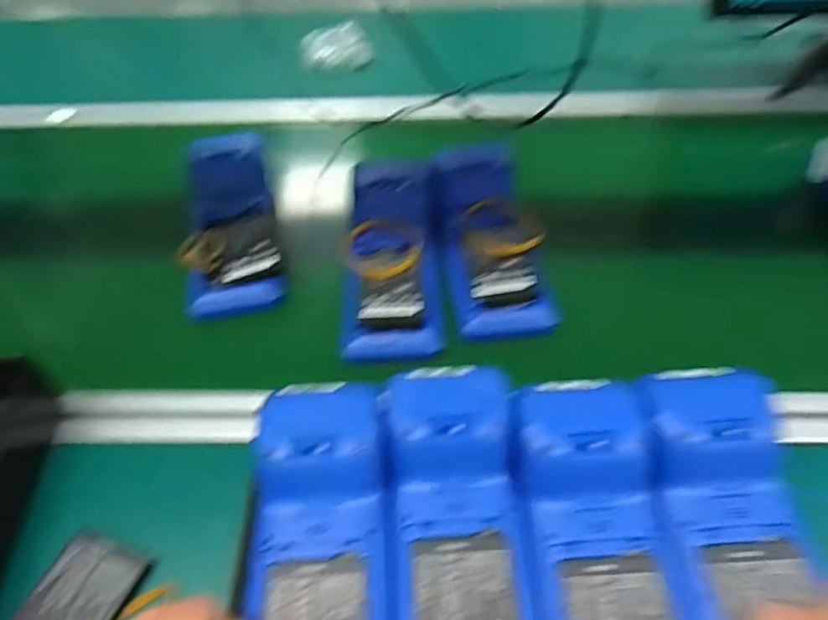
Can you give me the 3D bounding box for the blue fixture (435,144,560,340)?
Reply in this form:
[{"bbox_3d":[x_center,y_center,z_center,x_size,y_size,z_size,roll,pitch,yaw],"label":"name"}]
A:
[{"bbox_3d":[0.068,-0.074,0.527,0.088,0.041,0.225,-6,50,0],"label":"blue fixture"}]

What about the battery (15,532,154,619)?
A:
[{"bbox_3d":[-0.204,0.181,0.341,0.059,0.011,0.083,9,51,12],"label":"battery"}]

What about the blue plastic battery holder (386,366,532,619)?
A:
[{"bbox_3d":[0.026,0.131,0.321,0.076,0.032,0.219,-4,50,1],"label":"blue plastic battery holder"}]

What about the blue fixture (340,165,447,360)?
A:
[{"bbox_3d":[-0.021,-0.053,0.511,0.081,0.038,0.212,-3,50,2],"label":"blue fixture"}]

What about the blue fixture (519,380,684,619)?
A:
[{"bbox_3d":[0.108,0.141,0.315,0.077,0.036,0.215,-2,50,2],"label":"blue fixture"}]

